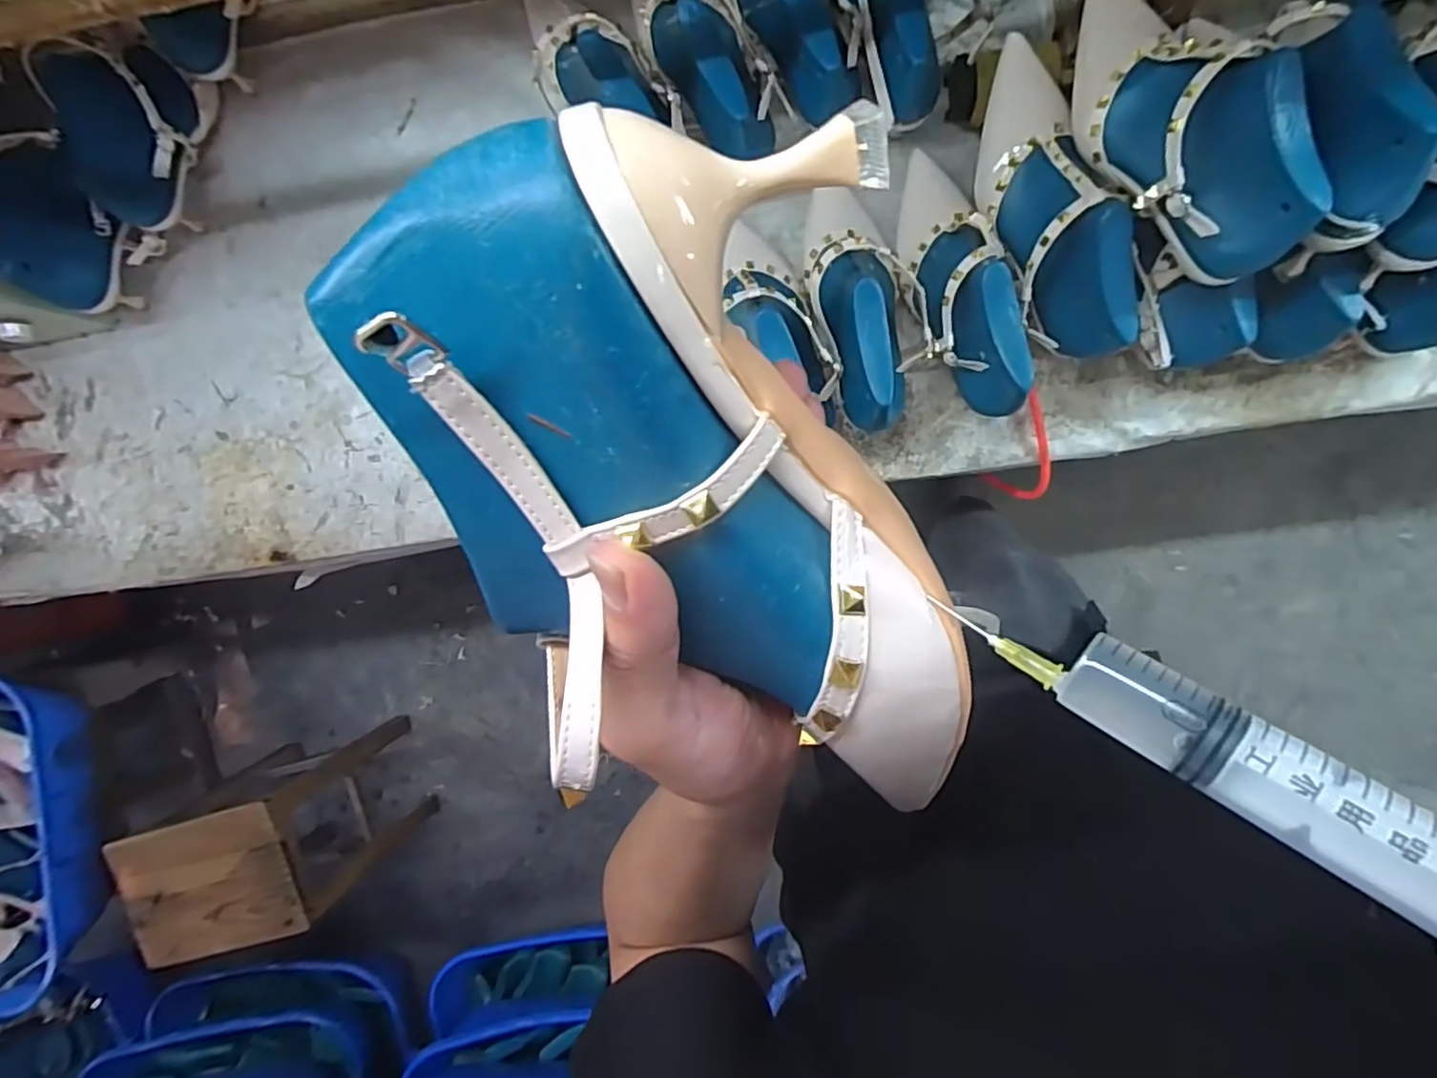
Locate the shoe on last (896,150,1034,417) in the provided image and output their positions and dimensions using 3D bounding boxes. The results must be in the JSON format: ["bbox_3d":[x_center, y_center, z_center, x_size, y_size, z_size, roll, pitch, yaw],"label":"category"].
[{"bbox_3d":[0.206,-0.232,0.583,0.081,0.087,0.253,-16,70,6],"label":"shoe on last"}]

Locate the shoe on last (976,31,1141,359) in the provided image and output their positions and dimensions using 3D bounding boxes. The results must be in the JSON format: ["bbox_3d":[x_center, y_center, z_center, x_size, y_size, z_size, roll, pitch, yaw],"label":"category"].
[{"bbox_3d":[0.275,-0.281,0.537,0.076,0.088,0.265,-14,95,6],"label":"shoe on last"}]

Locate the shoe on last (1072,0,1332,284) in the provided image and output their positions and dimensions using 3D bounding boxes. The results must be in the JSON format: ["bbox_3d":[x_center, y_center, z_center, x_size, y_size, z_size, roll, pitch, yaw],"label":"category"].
[{"bbox_3d":[0.331,-0.306,0.479,0.084,0.118,0.255,-24,69,7],"label":"shoe on last"}]

